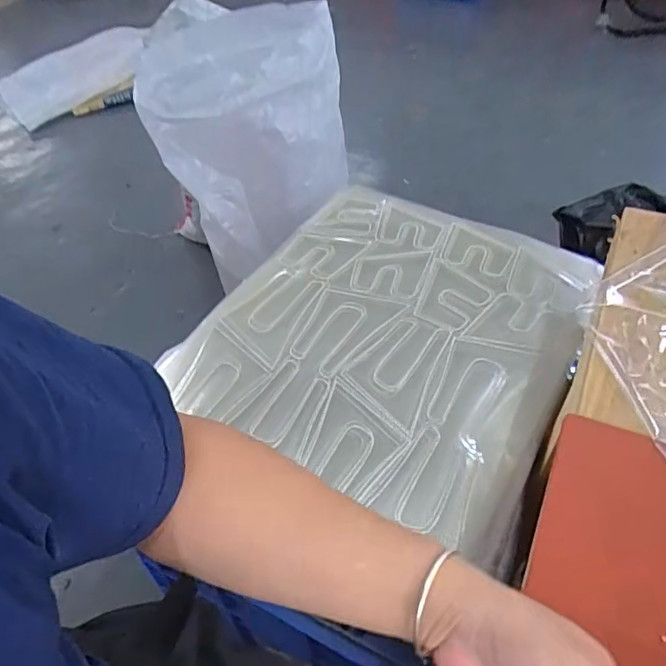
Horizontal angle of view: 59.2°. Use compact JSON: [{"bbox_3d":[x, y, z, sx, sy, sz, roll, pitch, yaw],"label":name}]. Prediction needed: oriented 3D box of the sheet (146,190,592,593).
[{"bbox_3d":[0.087,-0.012,0.802,0.466,0.050,0.480,21,52,22],"label":"sheet"}]

